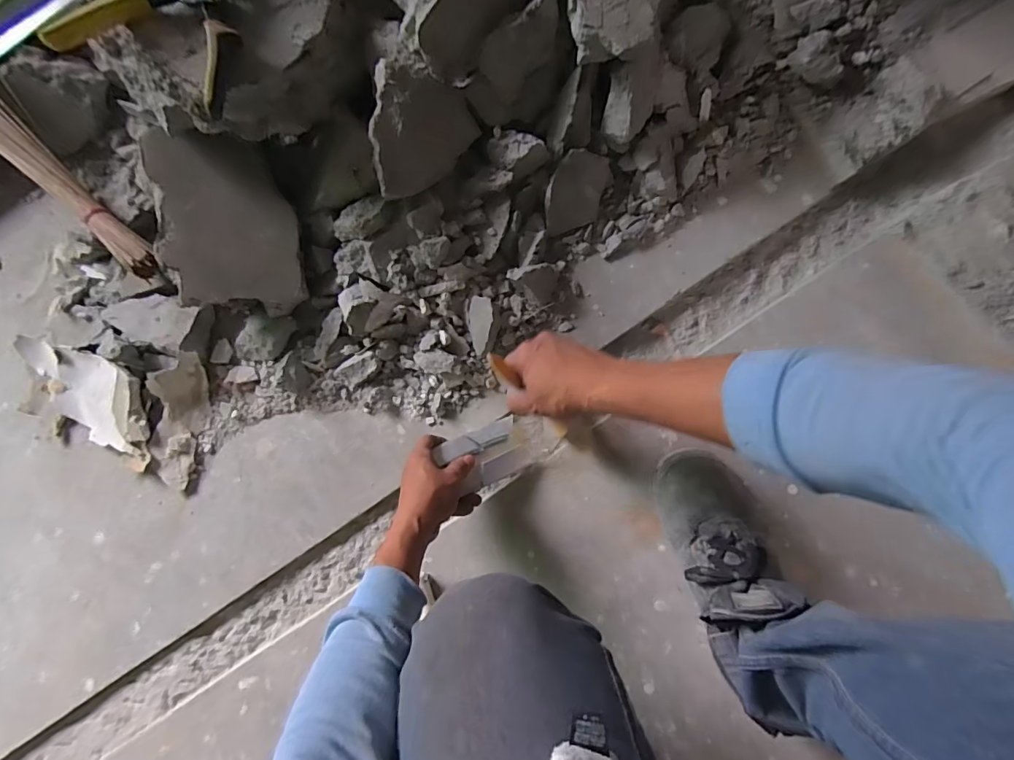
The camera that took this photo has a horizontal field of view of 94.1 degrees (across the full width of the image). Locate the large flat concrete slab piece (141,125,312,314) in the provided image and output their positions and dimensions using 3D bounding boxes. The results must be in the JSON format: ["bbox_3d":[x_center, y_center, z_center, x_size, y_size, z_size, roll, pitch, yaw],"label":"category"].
[{"bbox_3d":[-0.353,-0.197,0.602,0.157,0.027,0.214,-7,94,-21],"label":"large flat concrete slab piece"}]

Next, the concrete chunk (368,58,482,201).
[{"bbox_3d":[-0.104,-0.285,0.566,0.119,0.026,0.138,9,101,-31],"label":"concrete chunk"}]

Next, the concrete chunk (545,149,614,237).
[{"bbox_3d":[0.087,-0.240,0.611,0.069,0.019,0.103,11,119,-13],"label":"concrete chunk"}]

